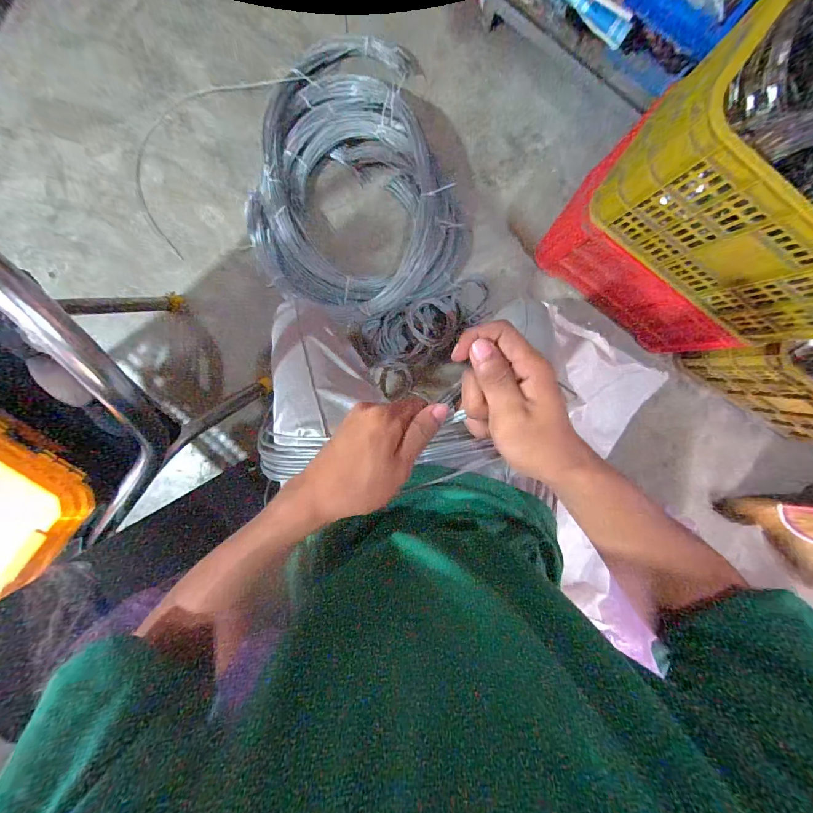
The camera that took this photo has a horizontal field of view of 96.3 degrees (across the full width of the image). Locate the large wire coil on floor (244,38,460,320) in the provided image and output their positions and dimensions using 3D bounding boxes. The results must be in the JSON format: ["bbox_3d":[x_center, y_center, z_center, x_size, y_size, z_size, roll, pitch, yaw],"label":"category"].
[{"bbox_3d":[-0.170,-0.616,0.989,0.547,0.122,0.736,-16,97,0],"label":"large wire coil on floor"}]

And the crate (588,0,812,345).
[{"bbox_3d":[0.670,-0.377,0.625,0.513,0.336,0.301,36,93,-5],"label":"crate"}]

